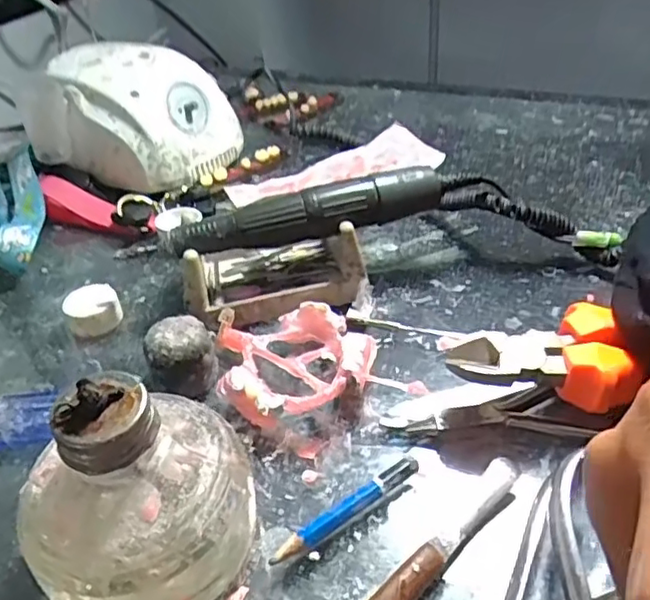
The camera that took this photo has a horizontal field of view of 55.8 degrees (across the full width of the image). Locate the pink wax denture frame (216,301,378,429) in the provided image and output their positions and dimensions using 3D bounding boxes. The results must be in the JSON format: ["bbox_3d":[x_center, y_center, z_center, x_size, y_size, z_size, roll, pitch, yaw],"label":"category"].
[{"bbox_3d":[-0.013,0.029,0.286,0.072,0.019,0.072,-8,39,-3],"label":"pink wax denture frame"}]

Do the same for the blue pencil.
[{"bbox_3d":[0.008,0.079,0.230,0.065,0.009,0.007,-26,43,-23],"label":"blue pencil"}]

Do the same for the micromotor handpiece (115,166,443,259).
[{"bbox_3d":[-0.020,-0.043,0.321,0.166,0.020,0.021,-12,38,-8],"label":"micromotor handpiece"}]

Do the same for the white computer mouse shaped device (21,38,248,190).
[{"bbox_3d":[-0.141,-0.138,0.461,0.133,0.081,0.087,4,40,12],"label":"white computer mouse shaped device"}]

